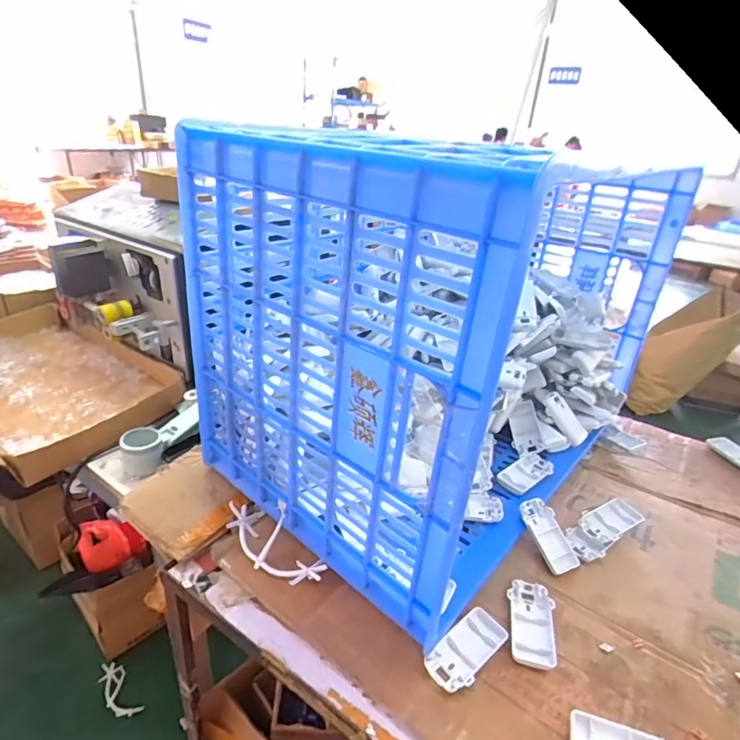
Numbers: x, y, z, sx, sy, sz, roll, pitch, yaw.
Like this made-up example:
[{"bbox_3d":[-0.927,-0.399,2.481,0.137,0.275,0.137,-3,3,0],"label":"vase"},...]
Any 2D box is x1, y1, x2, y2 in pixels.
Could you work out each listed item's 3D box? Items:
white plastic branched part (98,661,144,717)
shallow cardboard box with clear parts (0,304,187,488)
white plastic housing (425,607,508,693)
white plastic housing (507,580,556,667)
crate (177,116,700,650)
[{"bbox_3d":[-0.573,0.730,1.082,0.054,0.031,0.143,-21,37,-40],"label":"white plastic branched part"},{"bbox_3d":[-0.626,0.009,0.917,0.558,0.055,0.310,23,32,31],"label":"shallow cardboard box with clear parts"},{"bbox_3d":[0.104,0.300,0.511,0.093,0.019,0.049,-21,37,-40],"label":"white plastic housing"},{"bbox_3d":[0.184,0.286,0.540,0.048,0.018,0.096,10,28,10],"label":"white plastic housing"},{"bbox_3d":[0.143,-0.068,0.724,0.410,0.470,0.662,26,34,35],"label":"crate"}]

